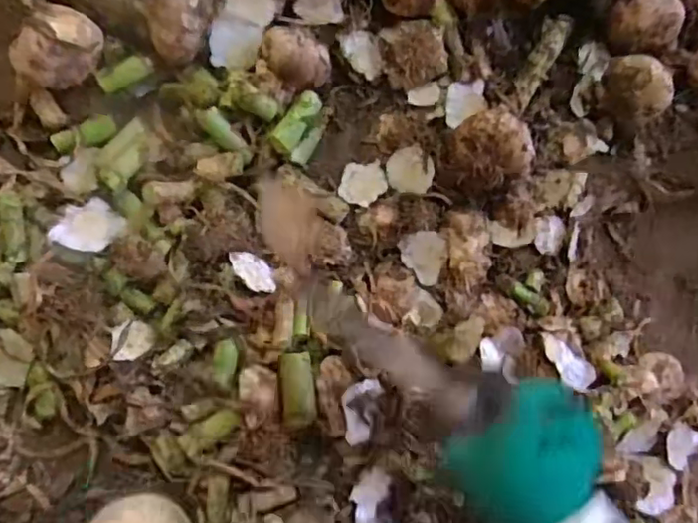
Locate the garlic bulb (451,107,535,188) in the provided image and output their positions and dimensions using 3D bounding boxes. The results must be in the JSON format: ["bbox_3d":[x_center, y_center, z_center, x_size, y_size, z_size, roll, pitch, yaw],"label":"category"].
[{"bbox_3d":[0.110,-0.087,0.464,0.053,0.054,0.053,0,87,-4],"label":"garlic bulb"}]

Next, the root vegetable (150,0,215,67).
[{"bbox_3d":[-0.128,-0.185,0.452,0.044,0.037,0.064,23,85,-3],"label":"root vegetable"}]

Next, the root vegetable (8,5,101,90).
[{"bbox_3d":[-0.217,-0.159,0.443,0.047,0.042,0.060,23,85,-3],"label":"root vegetable"}]

